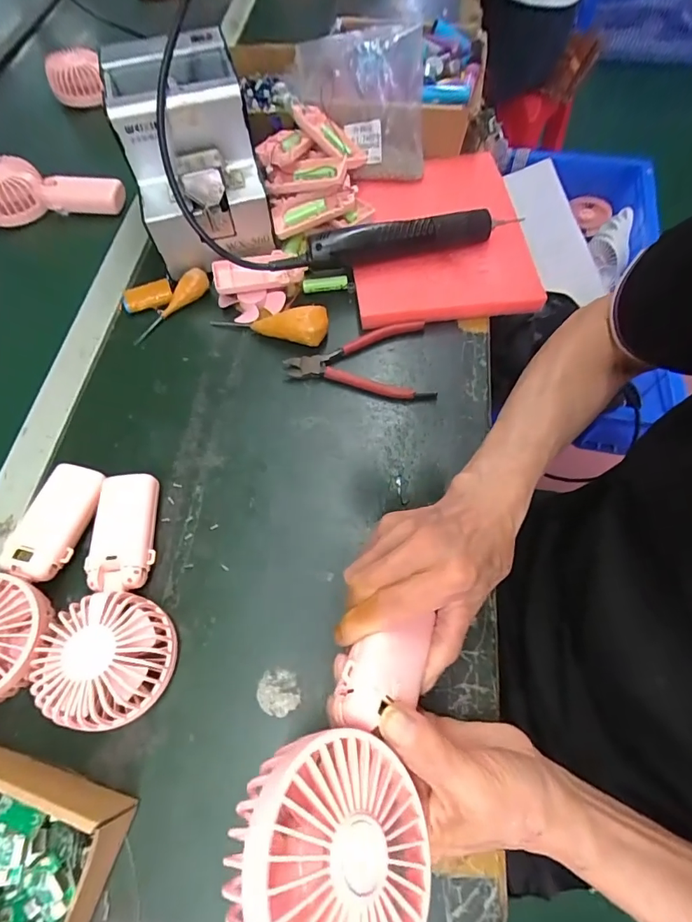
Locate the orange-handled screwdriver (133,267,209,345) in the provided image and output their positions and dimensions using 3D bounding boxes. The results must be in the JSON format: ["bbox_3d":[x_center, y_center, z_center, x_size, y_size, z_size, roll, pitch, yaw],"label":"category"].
[{"bbox_3d":[-0.193,-0.170,0.494,0.106,0.018,0.024,-45,70,0],"label":"orange-handled screwdriver"}]

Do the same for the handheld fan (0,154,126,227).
[{"bbox_3d":[-0.374,-0.348,0.566,0.180,0.048,0.073,-4,63,-1],"label":"handheld fan"}]

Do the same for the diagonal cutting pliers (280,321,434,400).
[{"bbox_3d":[0.013,-0.098,0.458,0.145,0.012,0.091,-5,63,-2],"label":"diagonal cutting pliers"}]

